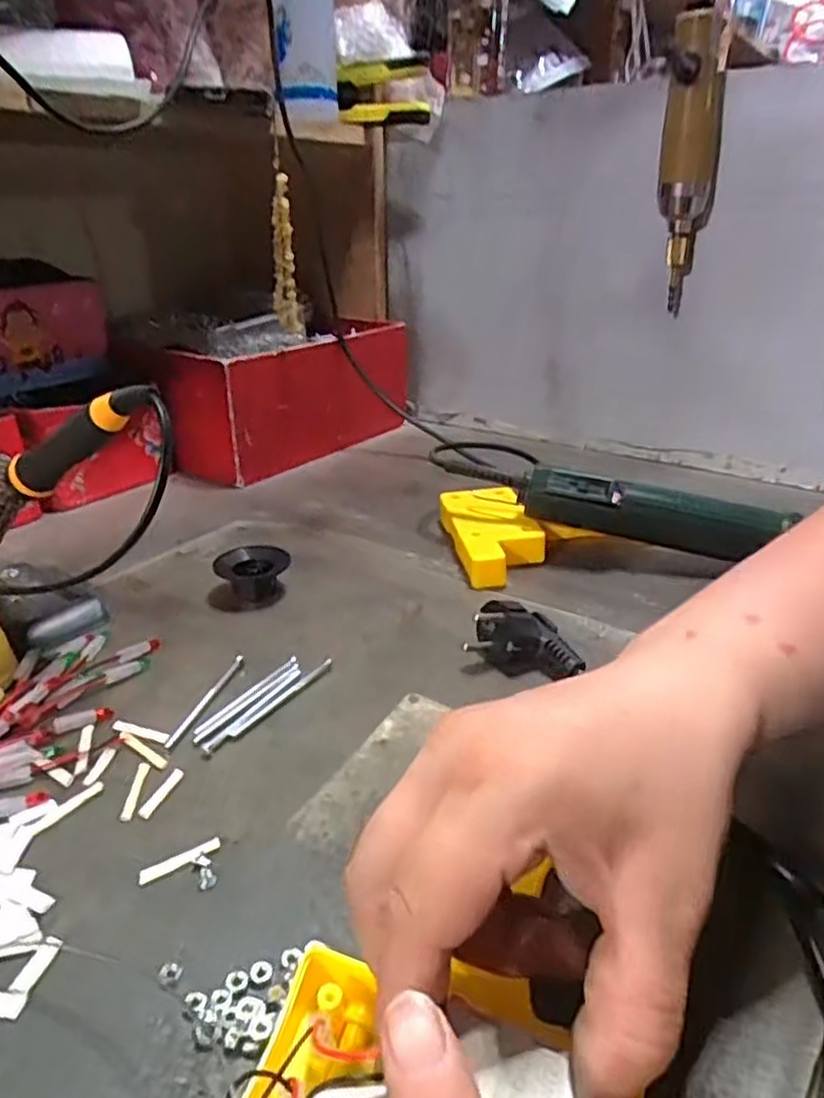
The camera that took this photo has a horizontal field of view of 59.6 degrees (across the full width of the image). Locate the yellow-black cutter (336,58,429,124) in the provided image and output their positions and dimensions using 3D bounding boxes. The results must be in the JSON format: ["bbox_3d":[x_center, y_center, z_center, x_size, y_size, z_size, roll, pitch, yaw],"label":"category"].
[{"bbox_3d":[-0.029,-0.448,0.705,0.098,0.054,0.016,5,25,11],"label":"yellow-black cutter"}]

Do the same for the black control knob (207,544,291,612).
[{"bbox_3d":[-0.106,0.016,0.468,0.044,0.025,0.046,4,25,9],"label":"black control knob"}]

